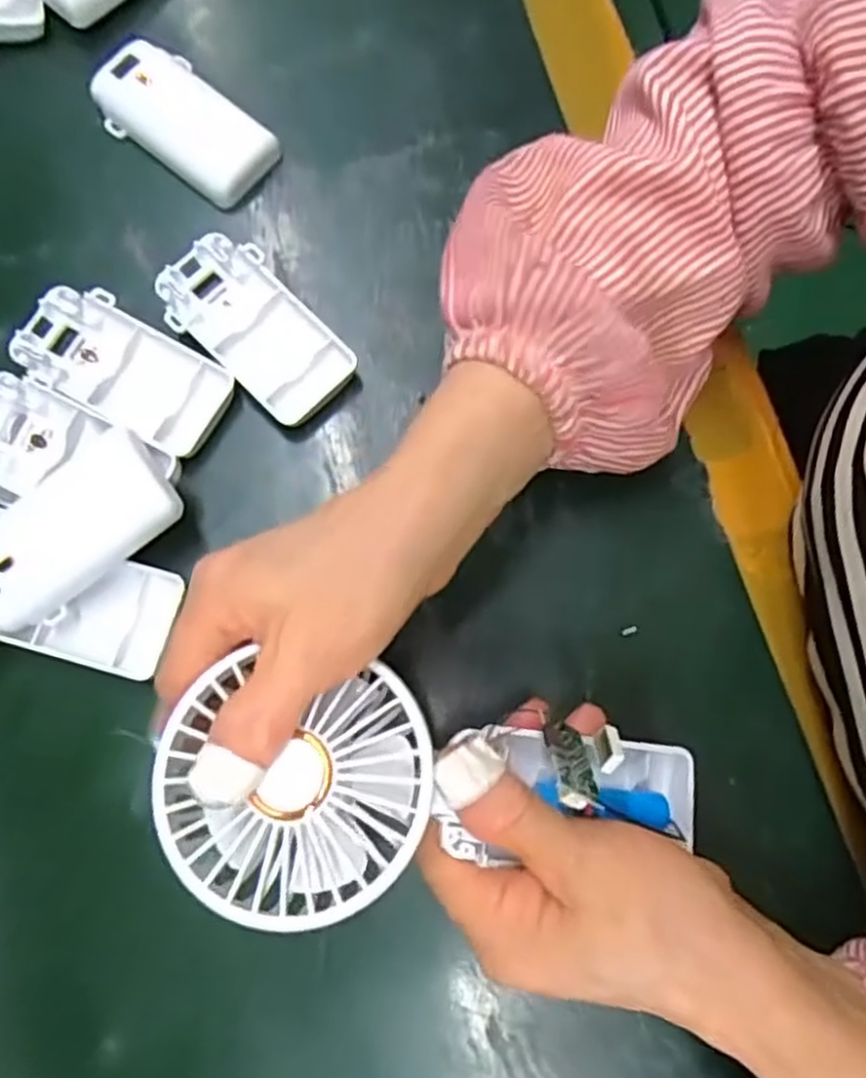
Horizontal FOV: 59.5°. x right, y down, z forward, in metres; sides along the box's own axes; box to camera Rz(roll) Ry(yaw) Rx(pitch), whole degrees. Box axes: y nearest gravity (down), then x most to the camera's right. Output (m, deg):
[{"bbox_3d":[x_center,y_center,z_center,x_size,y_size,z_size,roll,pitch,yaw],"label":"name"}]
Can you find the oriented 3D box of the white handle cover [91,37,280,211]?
[{"bbox_3d":[-0.122,-0.202,0.369,0.093,0.017,0.046,42,80,8],"label":"white handle cover"}]

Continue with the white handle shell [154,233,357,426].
[{"bbox_3d":[-0.081,-0.096,0.347,0.096,0.016,0.049,40,80,7],"label":"white handle shell"}]

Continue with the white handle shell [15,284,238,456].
[{"bbox_3d":[-0.138,-0.075,0.341,0.095,0.016,0.048,26,78,5],"label":"white handle shell"}]

